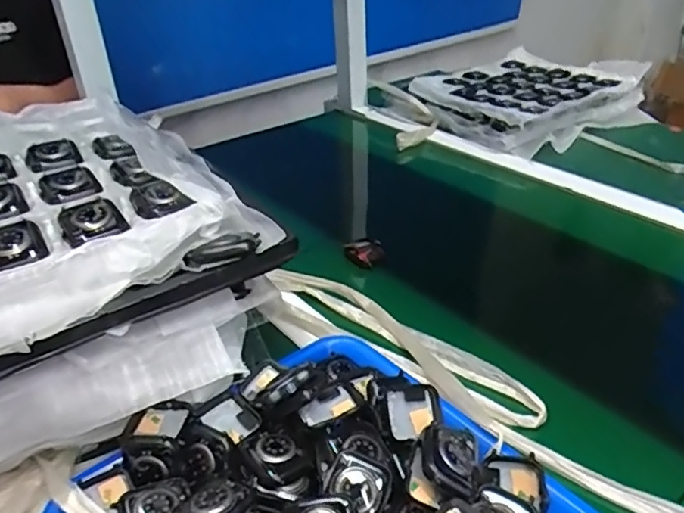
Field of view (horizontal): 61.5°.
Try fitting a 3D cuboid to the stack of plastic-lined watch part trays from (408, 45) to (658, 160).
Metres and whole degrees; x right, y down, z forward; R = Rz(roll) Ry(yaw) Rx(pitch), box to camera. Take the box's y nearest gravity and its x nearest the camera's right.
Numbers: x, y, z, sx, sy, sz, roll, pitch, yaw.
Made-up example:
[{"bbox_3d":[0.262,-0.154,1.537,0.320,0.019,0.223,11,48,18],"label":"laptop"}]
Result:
[{"bbox_3d":[0.312,-0.267,0.980,0.337,0.071,0.278,-25,37,-30],"label":"stack of plastic-lined watch part trays"}]

